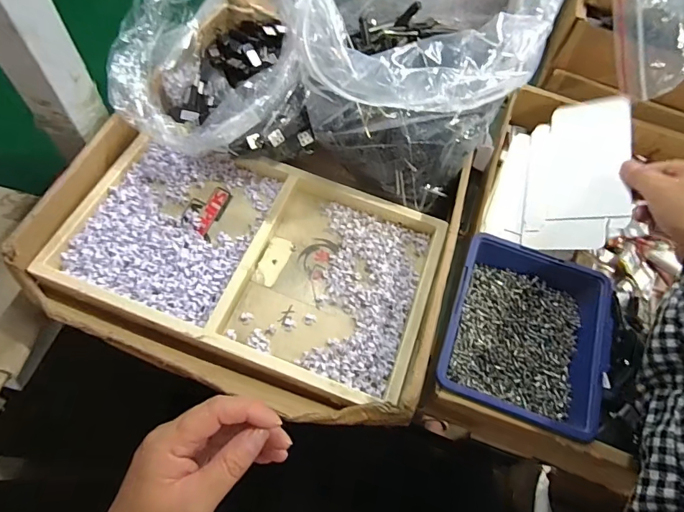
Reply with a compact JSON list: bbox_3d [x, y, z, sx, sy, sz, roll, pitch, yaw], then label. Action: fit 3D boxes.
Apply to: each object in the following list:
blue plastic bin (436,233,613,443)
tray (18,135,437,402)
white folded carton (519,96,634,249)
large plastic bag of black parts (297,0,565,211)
[{"bbox_3d":[0.150,0.064,0.357,0.122,0.042,0.140,19,63,8],"label":"blue plastic bin"},{"bbox_3d":[-0.077,-0.008,0.394,0.318,0.027,0.188,18,63,7],"label":"tray"},{"bbox_3d":[0.235,-0.085,0.428,0.088,0.009,0.169,0,63,34],"label":"white folded carton"},{"bbox_3d":[0.068,-0.172,0.397,0.189,0.193,0.182,21,63,8],"label":"large plastic bag of black parts"}]

